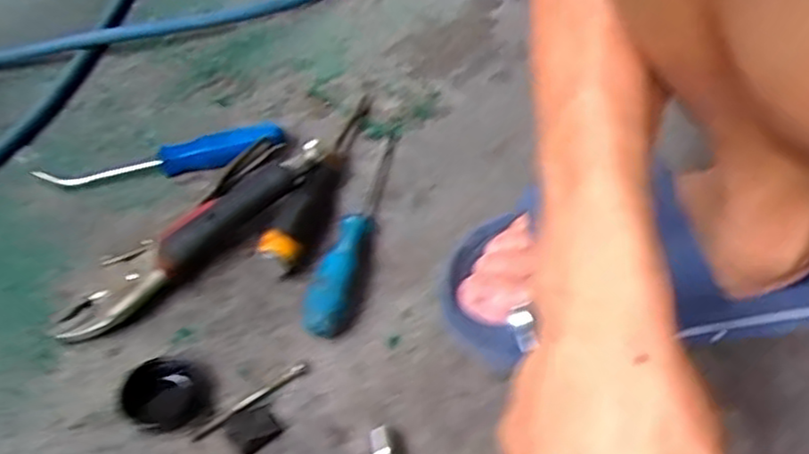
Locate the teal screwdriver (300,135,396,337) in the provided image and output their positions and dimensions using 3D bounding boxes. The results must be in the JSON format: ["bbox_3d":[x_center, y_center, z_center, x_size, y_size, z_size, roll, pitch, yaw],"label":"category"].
[{"bbox_3d":[-0.035,-0.004,0.510,0.032,0.028,0.194,8,49,13],"label":"teal screwdriver"}]

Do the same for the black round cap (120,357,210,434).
[{"bbox_3d":[-0.144,0.101,0.431,0.047,0.019,0.041,-35,54,-24],"label":"black round cap"}]

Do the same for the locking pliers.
[{"bbox_3d":[-0.155,0.002,0.506,0.055,0.039,0.205,34,59,30],"label":"locking pliers"}]

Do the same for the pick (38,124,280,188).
[{"bbox_3d":[-0.194,-0.056,0.574,0.194,0.026,0.026,-8,47,-1],"label":"pick"}]

